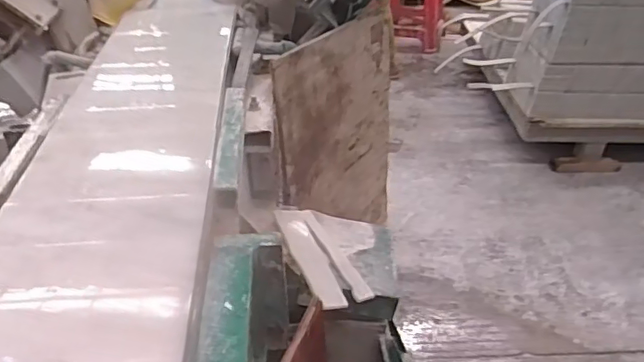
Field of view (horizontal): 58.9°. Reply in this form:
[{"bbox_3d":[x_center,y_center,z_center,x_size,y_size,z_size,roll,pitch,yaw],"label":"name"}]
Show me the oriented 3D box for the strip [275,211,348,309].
[{"bbox_3d":[-0.029,0.169,1.298,0.082,0.009,0.312,1,36,-29],"label":"strip"}]

